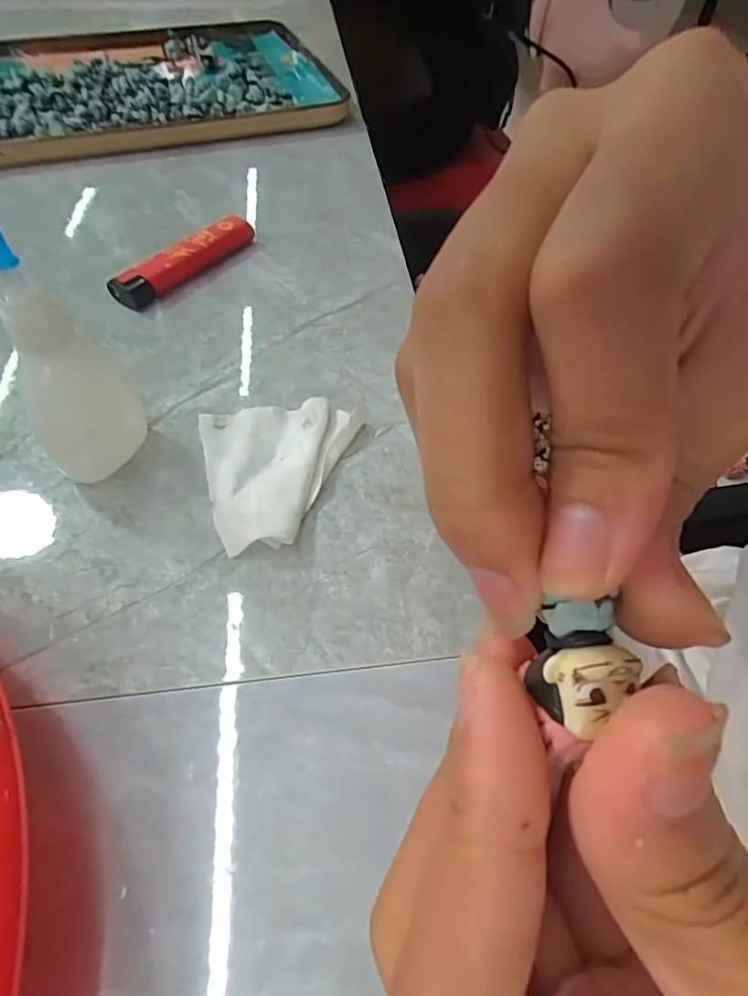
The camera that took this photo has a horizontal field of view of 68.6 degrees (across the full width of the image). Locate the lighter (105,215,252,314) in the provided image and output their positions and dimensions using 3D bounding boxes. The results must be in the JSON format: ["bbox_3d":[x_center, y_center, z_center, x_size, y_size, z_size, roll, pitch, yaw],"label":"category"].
[{"bbox_3d":[-0.089,-0.114,0.263,0.018,0.013,0.076,32,58,20],"label":"lighter"}]

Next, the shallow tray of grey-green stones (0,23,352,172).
[{"bbox_3d":[-0.163,-0.299,0.394,0.246,0.016,0.203,-15,55,-13],"label":"shallow tray of grey-green stones"}]

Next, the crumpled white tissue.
[{"bbox_3d":[-0.030,-0.012,0.190,0.055,0.010,0.064,-12,54,-10],"label":"crumpled white tissue"}]

